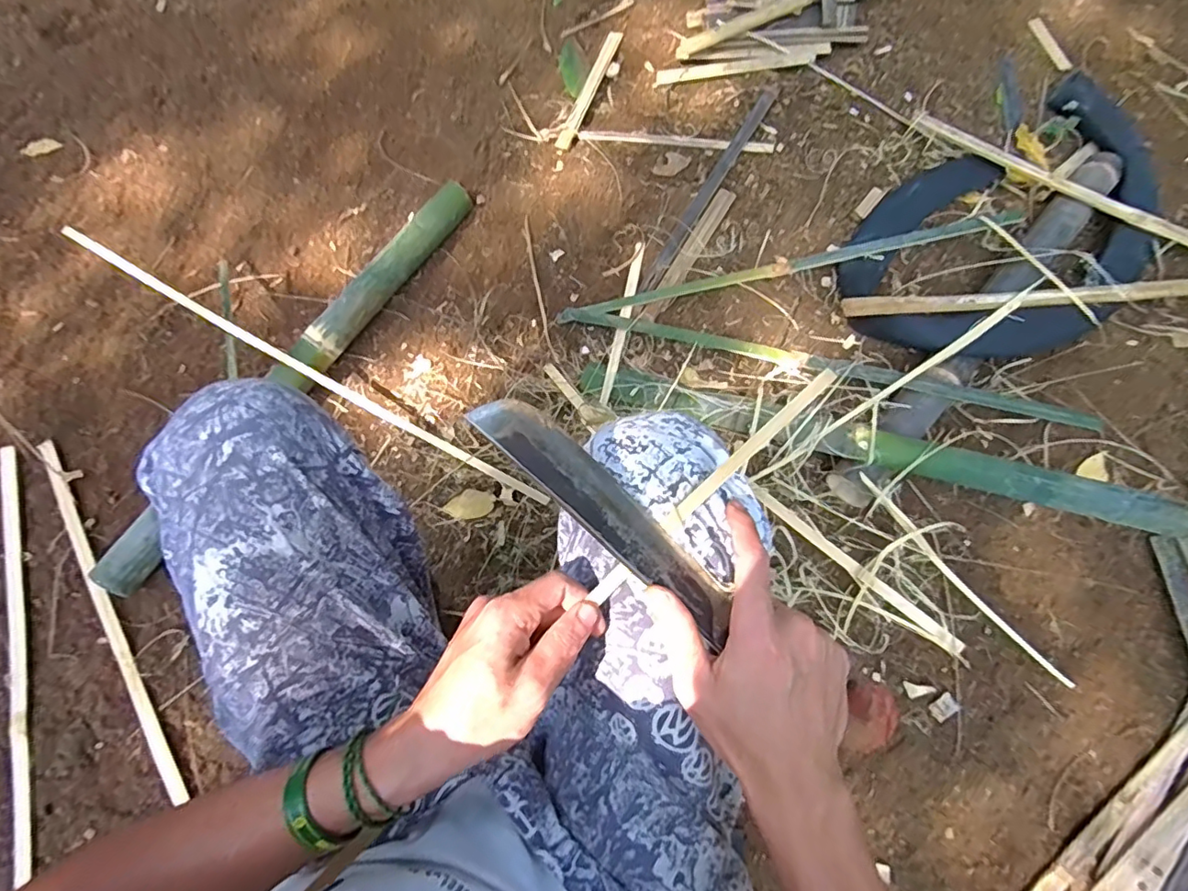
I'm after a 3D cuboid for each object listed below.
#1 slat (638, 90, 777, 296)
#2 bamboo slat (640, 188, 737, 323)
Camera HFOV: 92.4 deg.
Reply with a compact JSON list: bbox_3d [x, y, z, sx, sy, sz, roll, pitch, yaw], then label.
[{"bbox_3d":[0.182,-0.404,0.907,0.021,0.010,0.393,32,86,6],"label":"slat"},{"bbox_3d":[0.148,-0.299,0.897,0.029,0.009,0.252,32,84,1],"label":"bamboo slat"}]

